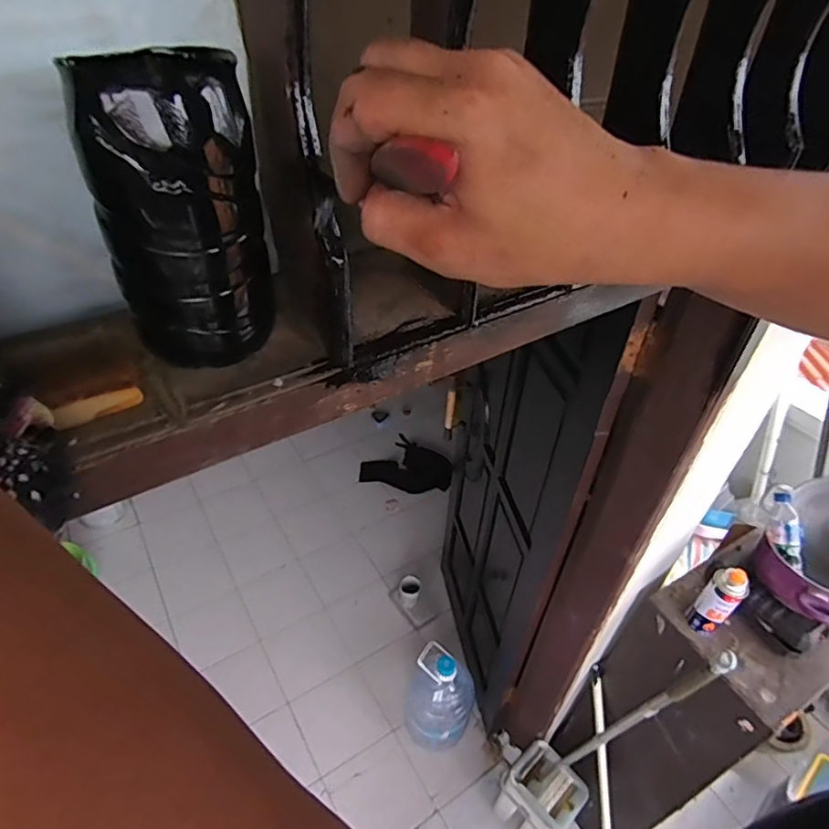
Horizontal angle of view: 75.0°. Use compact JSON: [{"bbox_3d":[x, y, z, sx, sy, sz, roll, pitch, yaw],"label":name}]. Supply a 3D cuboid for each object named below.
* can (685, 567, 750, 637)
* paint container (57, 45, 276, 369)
[{"bbox_3d":[0.659,0.409,1.177,0.064,0.179,0.066,2,40,-2],"label":"can"},{"bbox_3d":[-0.128,-0.105,0.304,0.082,0.150,0.079,-14,43,-20],"label":"paint container"}]

